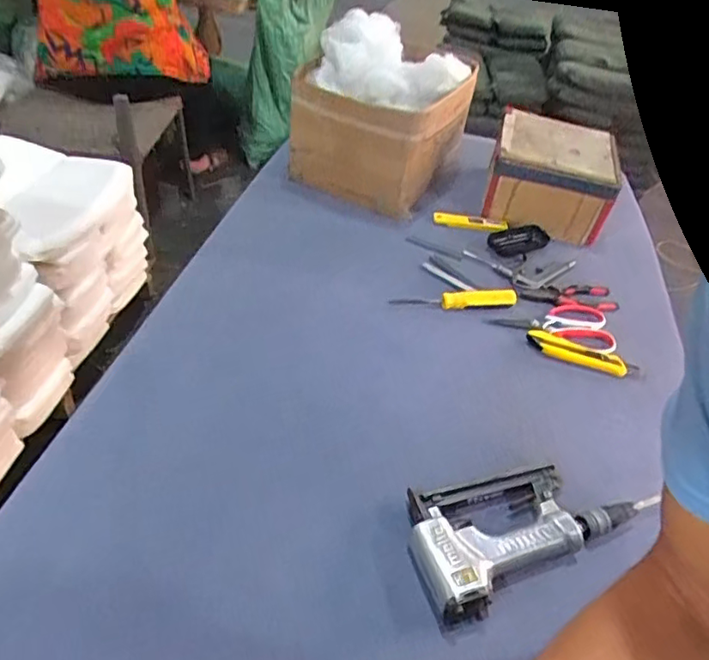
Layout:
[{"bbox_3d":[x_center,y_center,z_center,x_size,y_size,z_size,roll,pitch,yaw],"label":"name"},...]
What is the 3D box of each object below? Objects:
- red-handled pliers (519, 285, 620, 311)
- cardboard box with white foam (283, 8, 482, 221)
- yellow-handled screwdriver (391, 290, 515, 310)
[{"bbox_3d":[0.334,-0.054,0.916,0.152,0.011,0.053,4,43,-4],"label":"red-handled pliers"},{"bbox_3d":[0.042,-0.369,0.998,0.245,0.235,0.237,22,44,14],"label":"cardboard box with white foam"},{"bbox_3d":[0.154,-0.045,0.870,0.189,0.022,0.036,-3,44,-12],"label":"yellow-handled screwdriver"}]

